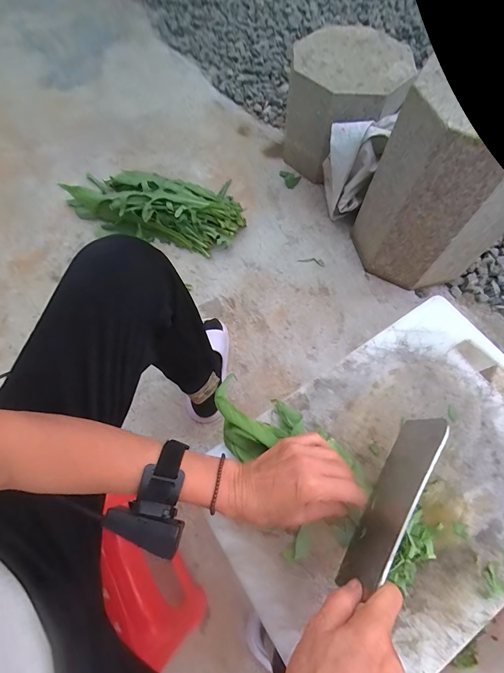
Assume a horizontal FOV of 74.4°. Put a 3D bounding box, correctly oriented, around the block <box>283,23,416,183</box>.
[{"bbox_3d":[0.222,-0.575,0.854,0.252,0.239,0.311,23,70,11],"label":"block"}]

